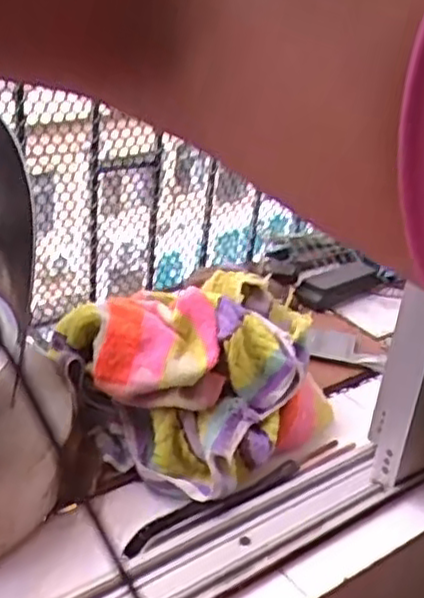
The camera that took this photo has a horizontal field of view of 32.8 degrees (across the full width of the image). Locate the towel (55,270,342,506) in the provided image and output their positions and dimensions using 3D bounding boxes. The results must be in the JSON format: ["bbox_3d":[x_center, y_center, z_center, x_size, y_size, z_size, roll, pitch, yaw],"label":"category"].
[{"bbox_3d":[-0.018,0.076,0.865,0.263,0.150,0.275,22,30,36],"label":"towel"}]

